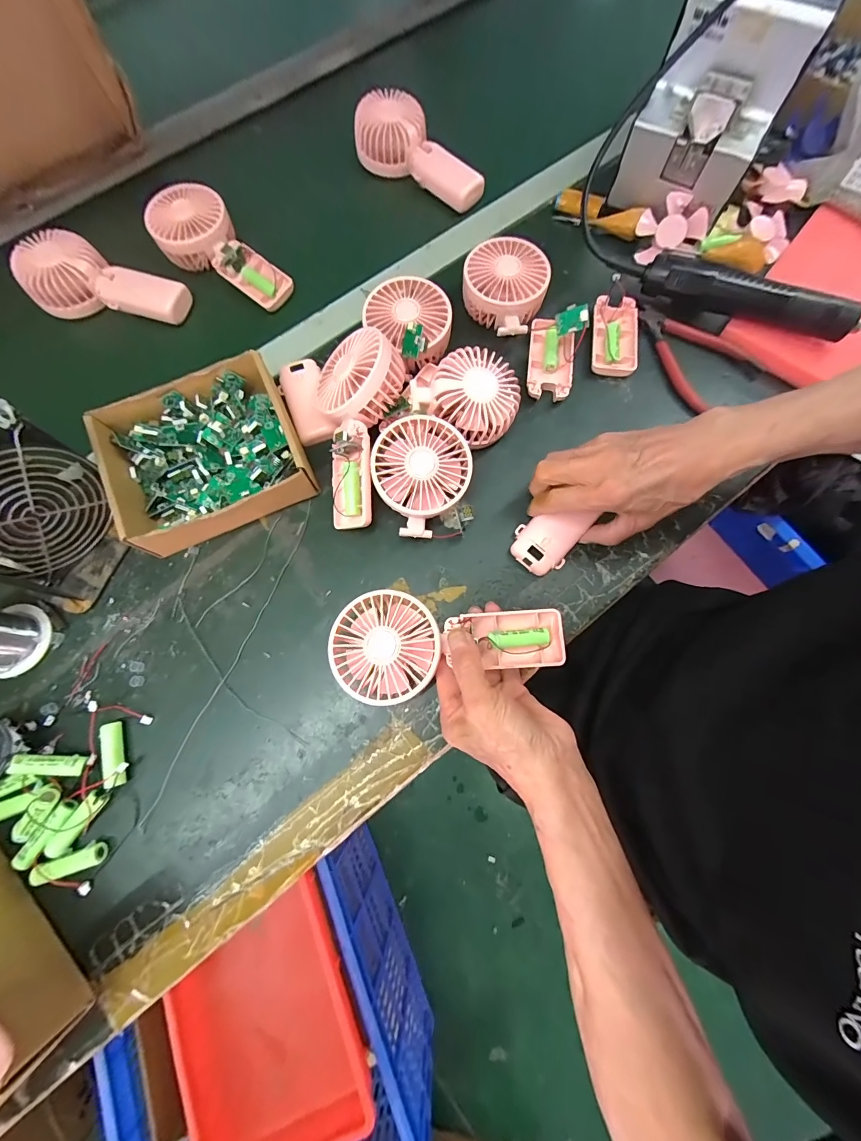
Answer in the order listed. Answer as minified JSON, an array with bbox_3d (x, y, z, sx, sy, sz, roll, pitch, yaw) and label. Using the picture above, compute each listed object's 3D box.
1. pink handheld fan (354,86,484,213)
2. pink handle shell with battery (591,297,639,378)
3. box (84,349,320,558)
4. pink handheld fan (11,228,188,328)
[{"bbox_3d":[-0.016,-0.515,0.490,0.178,0.051,0.066,42,80,12],"label":"pink handheld fan"},{"bbox_3d":[0.200,-0.255,0.425,0.049,0.012,0.090,11,76,2],"label":"pink handle shell with battery"},{"bbox_3d":[-0.213,-0.108,0.376,0.170,0.049,0.141,-27,78,-7],"label":"box"},{"bbox_3d":[-0.365,-0.318,0.442,0.168,0.045,0.078,18,76,4],"label":"pink handheld fan"}]

